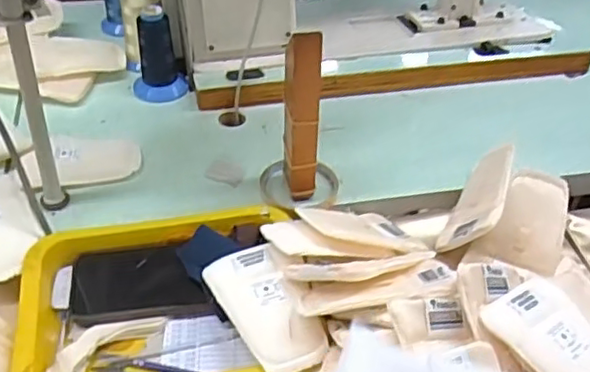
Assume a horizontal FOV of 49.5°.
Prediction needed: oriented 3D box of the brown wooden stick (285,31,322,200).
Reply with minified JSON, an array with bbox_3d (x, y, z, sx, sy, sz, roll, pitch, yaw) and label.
[{"bbox_3d":[0.007,-0.059,0.632,0.034,0.195,0.024,1,43,-2],"label":"brown wooden stick"}]

